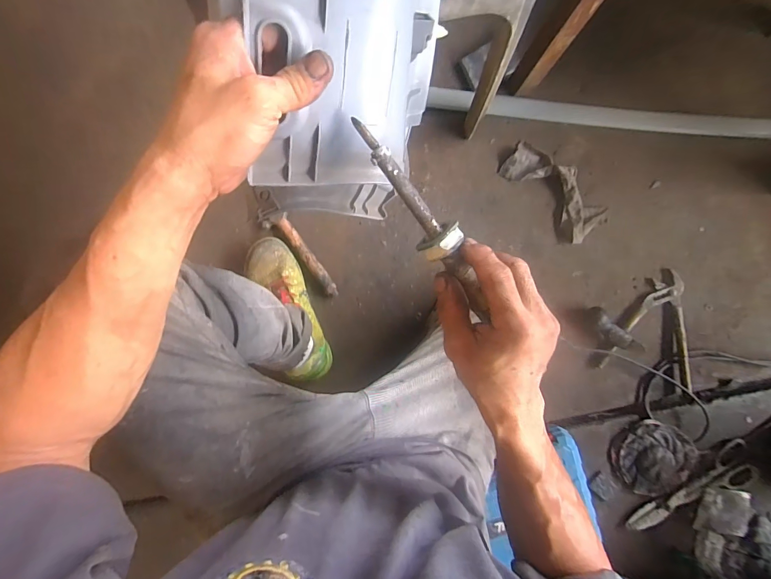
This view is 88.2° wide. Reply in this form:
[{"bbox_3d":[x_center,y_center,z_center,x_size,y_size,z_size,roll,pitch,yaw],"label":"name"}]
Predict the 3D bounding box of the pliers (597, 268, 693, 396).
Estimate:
[{"bbox_3d":[0.538,0.074,0.773,0.186,0.017,0.214,18,91,-3],"label":"pliers"}]

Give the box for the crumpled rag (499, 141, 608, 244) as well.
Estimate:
[{"bbox_3d":[0.327,-0.192,0.772,0.220,0.036,0.096,43,89,-3],"label":"crumpled rag"}]

